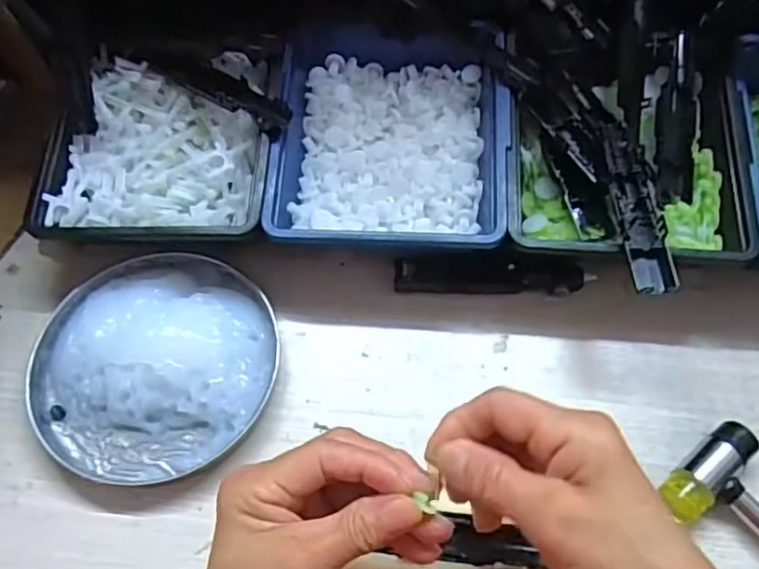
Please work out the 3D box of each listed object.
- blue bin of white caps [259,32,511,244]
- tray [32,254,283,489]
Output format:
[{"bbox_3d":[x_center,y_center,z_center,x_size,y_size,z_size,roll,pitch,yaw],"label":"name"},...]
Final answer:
[{"bbox_3d":[0.008,-0.098,0.414,0.147,0.044,0.172,3,62,2],"label":"blue bin of white caps"},{"bbox_3d":[-0.136,0.043,0.381,0.139,0.031,0.139,0,62,0],"label":"tray"}]

